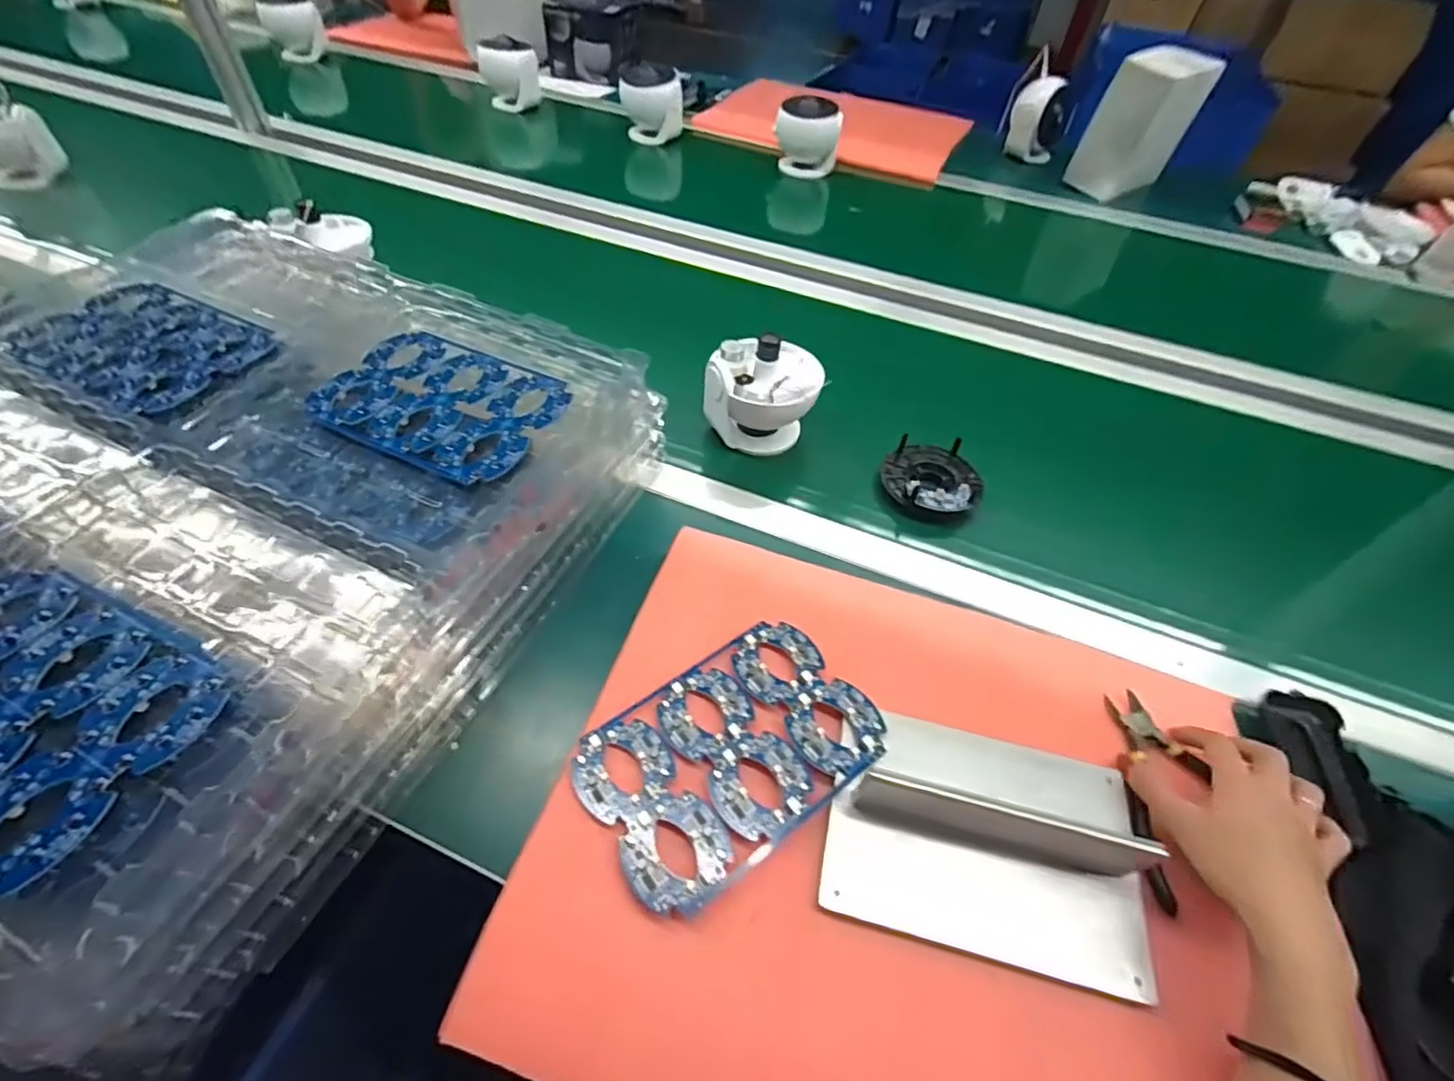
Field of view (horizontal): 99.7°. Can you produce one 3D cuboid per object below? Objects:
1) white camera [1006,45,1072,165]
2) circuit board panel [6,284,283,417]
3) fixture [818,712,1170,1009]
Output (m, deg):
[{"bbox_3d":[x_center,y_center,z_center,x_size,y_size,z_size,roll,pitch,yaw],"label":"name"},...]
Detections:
[{"bbox_3d":[0.632,-0.863,1.248,0.108,0.145,0.109,22,49,14],"label":"white camera"},{"bbox_3d":[-0.533,-0.182,0.559,0.200,0.009,0.144,23,50,15],"label":"circuit board panel"},{"bbox_3d":[0.173,0.188,0.402,0.196,0.058,0.139,14,48,7],"label":"fixture"}]

